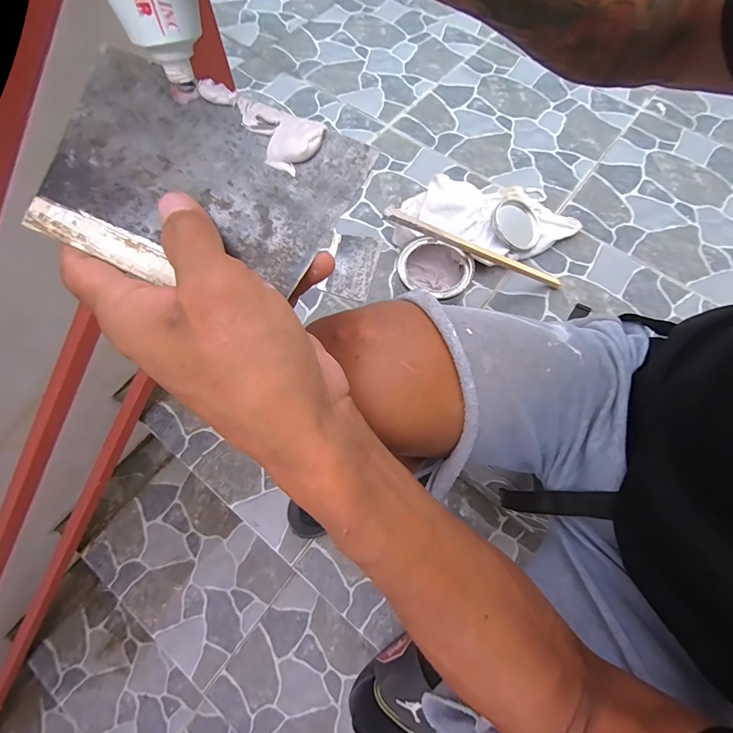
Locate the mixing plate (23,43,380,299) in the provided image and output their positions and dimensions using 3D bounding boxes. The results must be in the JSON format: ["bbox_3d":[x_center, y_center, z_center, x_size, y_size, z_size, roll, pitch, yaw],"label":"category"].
[{"bbox_3d":[-0.076,-0.079,0.162,0.132,0.004,0.089,25,85,5],"label":"mixing plate"}]

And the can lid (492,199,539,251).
[{"bbox_3d":[0.257,-0.242,0.635,0.089,0.010,0.093,7,72,-21],"label":"can lid"}]

